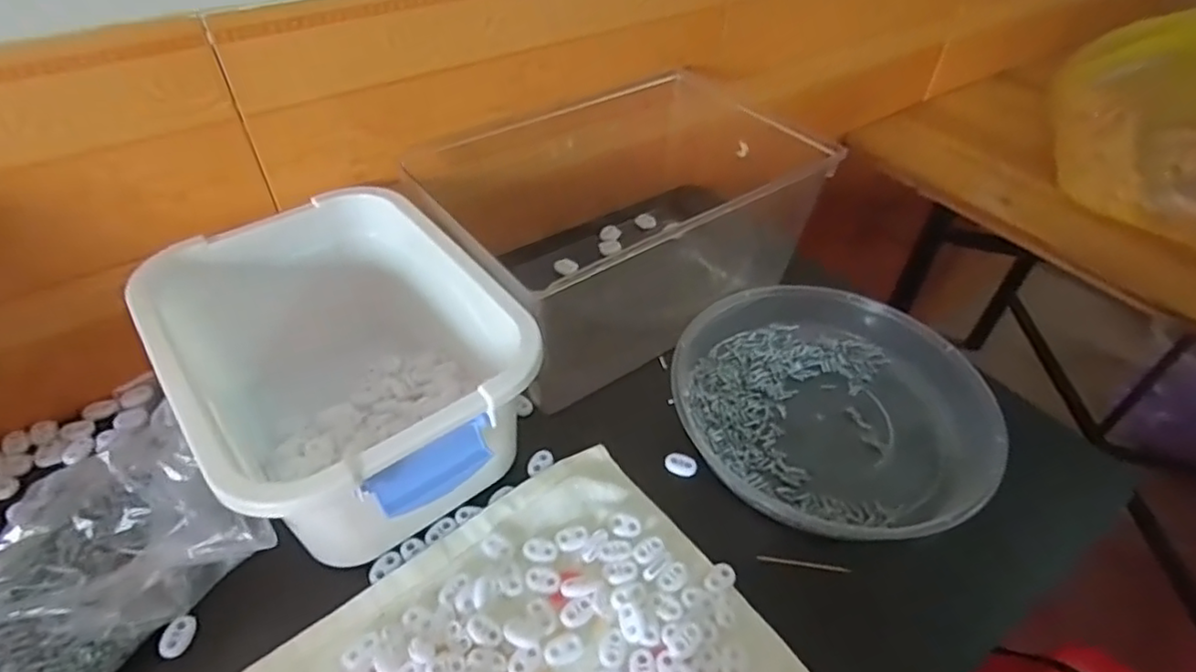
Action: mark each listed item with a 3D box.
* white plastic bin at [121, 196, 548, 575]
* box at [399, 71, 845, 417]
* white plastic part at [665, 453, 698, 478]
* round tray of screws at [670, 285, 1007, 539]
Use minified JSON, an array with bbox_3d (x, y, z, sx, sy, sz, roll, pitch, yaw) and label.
[{"bbox_3d":[-0.171,0.021,0.427,0.186,0.112,0.252,-31,54,-28],"label":"white plastic bin"},{"bbox_3d":[0.032,-0.112,0.566,0.310,0.125,0.207,-29,53,-26],"label":"box"},{"bbox_3d":[0.060,0.093,0.454,0.023,0.006,0.015,17,47,14],"label":"white plastic part"},{"bbox_3d":[0.174,0.047,0.478,0.219,0.036,0.228,2,45,-2],"label":"round tray of screws"}]

